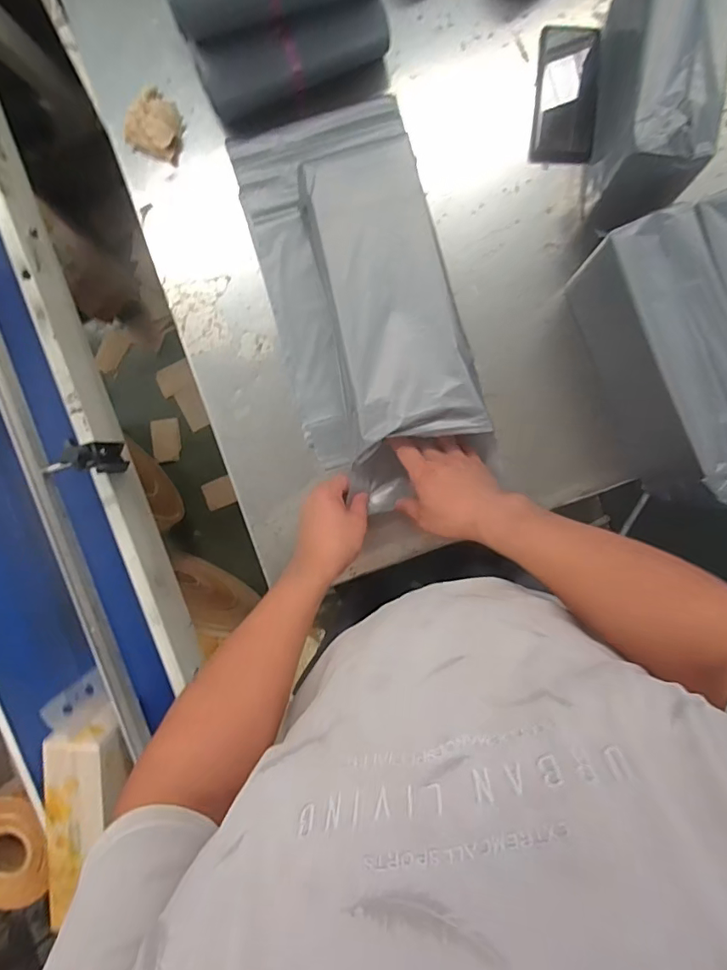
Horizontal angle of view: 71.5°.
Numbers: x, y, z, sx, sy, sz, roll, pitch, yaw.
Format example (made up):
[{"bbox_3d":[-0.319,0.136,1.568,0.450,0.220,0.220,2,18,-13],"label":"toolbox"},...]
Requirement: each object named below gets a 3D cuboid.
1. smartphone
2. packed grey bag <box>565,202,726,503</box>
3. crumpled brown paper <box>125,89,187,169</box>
[{"bbox_3d":[0.263,-0.507,0.658,0.075,0.014,0.168,5,93,17],"label":"smartphone"},{"bbox_3d":[0.352,-0.126,0.577,0.088,0.151,0.317,-20,89,2],"label":"packed grey bag"},{"bbox_3d":[-0.270,-0.474,0.672,0.082,0.021,0.074,34,91,2],"label":"crumpled brown paper"}]

